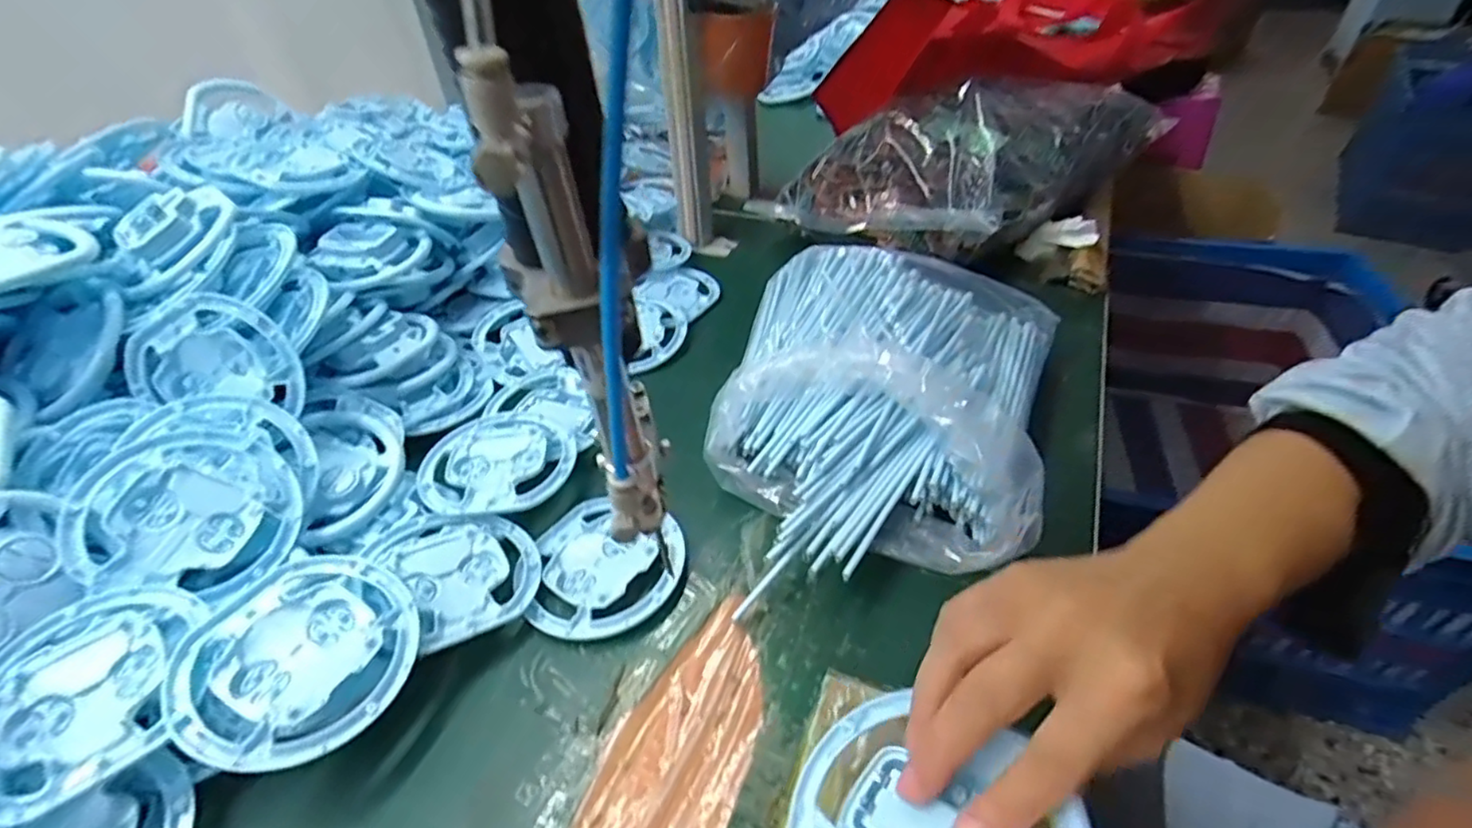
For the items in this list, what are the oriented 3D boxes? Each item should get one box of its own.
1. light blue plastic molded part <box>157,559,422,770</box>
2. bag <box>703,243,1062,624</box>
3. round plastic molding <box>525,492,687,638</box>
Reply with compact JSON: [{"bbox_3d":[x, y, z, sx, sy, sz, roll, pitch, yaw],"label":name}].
[{"bbox_3d":[-0.218,0.121,0.321,0.103,0.013,0.103,9,46,-9],"label":"light blue plastic molded part"},{"bbox_3d":[0.106,-0.007,0.445,0.230,0.091,0.270,8,42,13],"label":"bag"},{"bbox_3d":[-0.083,0.096,0.401,0.092,0.015,0.095,-2,41,2],"label":"round plastic molding"}]

